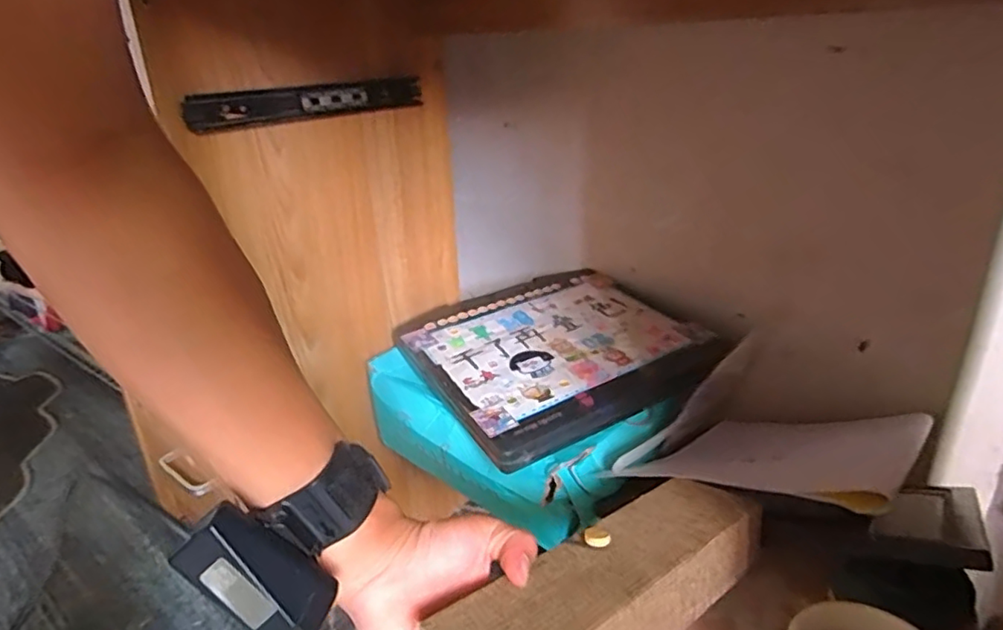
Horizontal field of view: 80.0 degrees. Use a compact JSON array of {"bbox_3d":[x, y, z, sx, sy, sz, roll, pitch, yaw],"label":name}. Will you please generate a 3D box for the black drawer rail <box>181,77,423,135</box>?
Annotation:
[{"bbox_3d":[-0.171,-0.199,0.560,0.008,0.029,0.242,21,33,37],"label":"black drawer rail"}]

